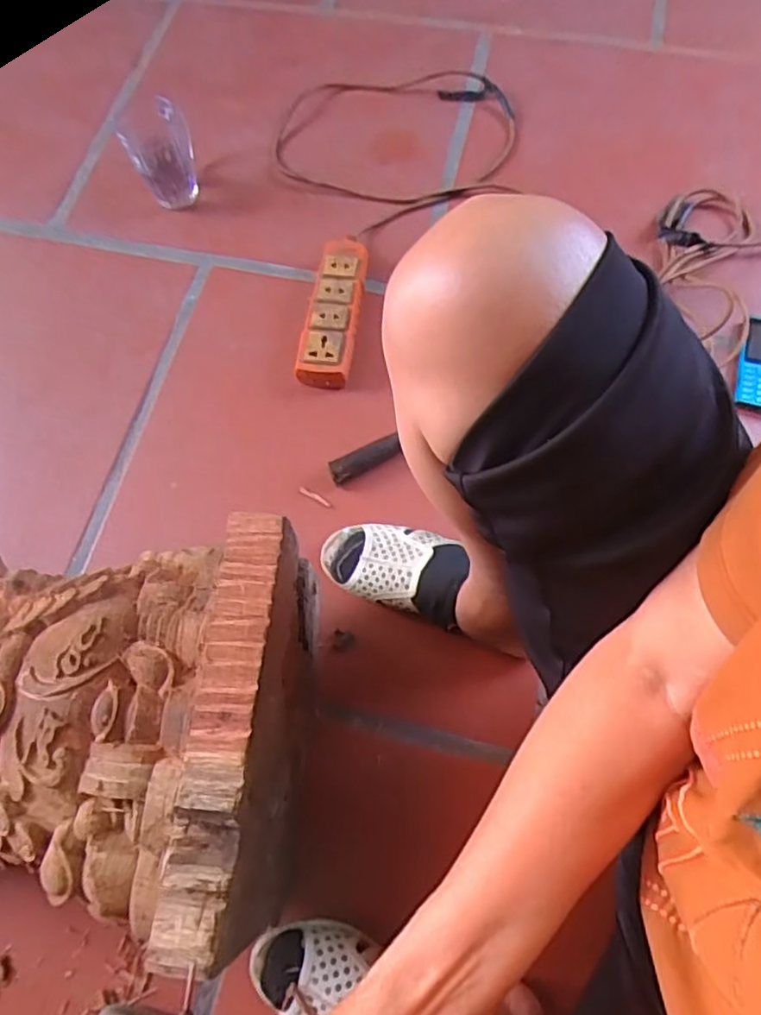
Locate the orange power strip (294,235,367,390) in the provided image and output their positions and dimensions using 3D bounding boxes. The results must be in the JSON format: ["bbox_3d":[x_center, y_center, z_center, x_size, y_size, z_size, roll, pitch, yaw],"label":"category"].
[{"bbox_3d":[-0.056,-0.241,0.787,0.064,0.045,0.208,7,69,5],"label":"orange power strip"}]

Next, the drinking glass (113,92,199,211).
[{"bbox_3d":[-0.291,-0.471,0.848,0.084,0.117,0.068,-19,69,-5],"label":"drinking glass"}]

